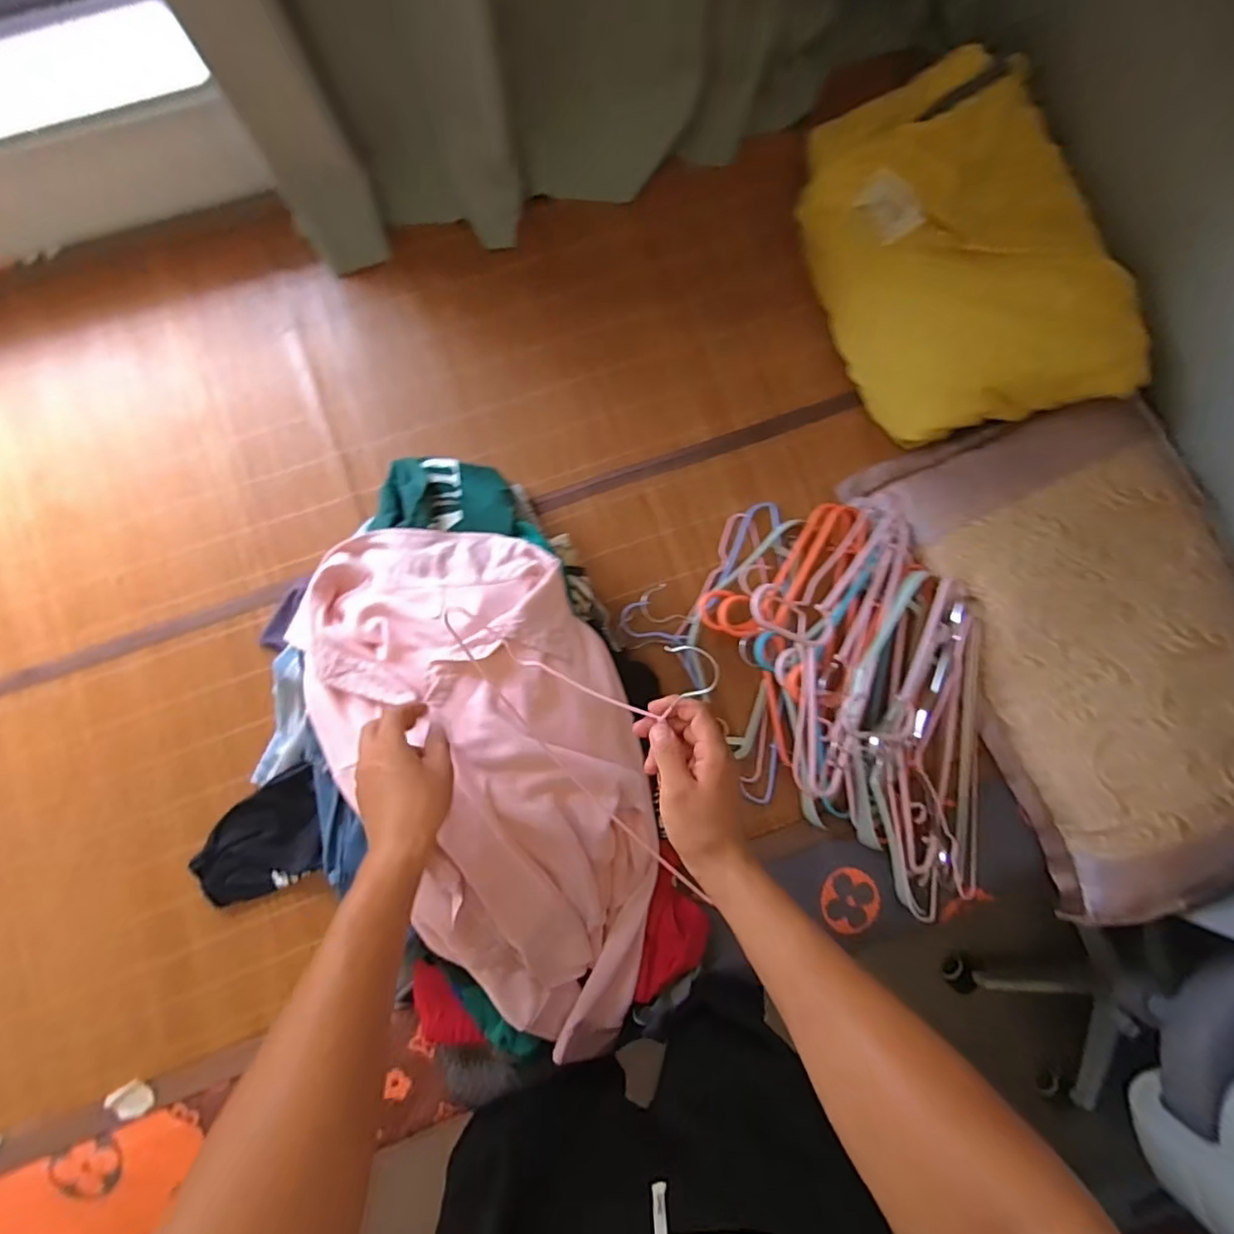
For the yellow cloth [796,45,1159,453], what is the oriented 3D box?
[{"bbox_3d":[0.472,-0.506,0.825,0.280,0.204,0.521,-20,81,-4],"label":"yellow cloth"}]

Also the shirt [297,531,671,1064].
[{"bbox_3d":[-0.133,0.208,0.684,0.320,0.098,0.650,-20,95,-4],"label":"shirt"}]

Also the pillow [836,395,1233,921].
[{"bbox_3d":[0.689,0.036,0.807,0.412,0.096,0.739,-25,82,-5],"label":"pillow"}]

